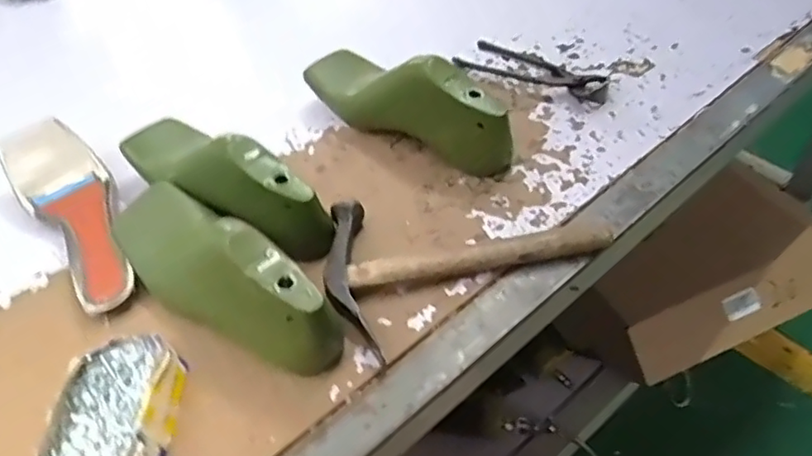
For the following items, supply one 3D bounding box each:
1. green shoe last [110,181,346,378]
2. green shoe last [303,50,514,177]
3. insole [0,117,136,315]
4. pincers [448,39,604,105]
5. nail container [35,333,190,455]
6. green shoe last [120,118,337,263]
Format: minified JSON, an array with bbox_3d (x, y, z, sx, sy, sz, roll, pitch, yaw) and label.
[{"bbox_3d":[-0.144,0.030,0.484,0.217,0.086,0.064,24,55,27],"label":"green shoe last"},{"bbox_3d":[-0.003,-0.127,0.613,0.235,0.095,0.065,32,59,32],"label":"green shoe last"},{"bbox_3d":[-0.303,-0.020,0.591,0.076,0.023,0.239,-34,58,-22],"label":"insole"},{"bbox_3d":[0.142,-0.179,0.698,0.173,0.023,0.064,27,56,29],"label":"pincers"},{"bbox_3d":[-0.205,0.137,0.449,0.081,0.034,0.132,-6,47,3],"label":"nail container"},{"bbox_3d":[-0.164,-0.047,0.564,0.247,0.092,0.061,29,57,30],"label":"green shoe last"}]

